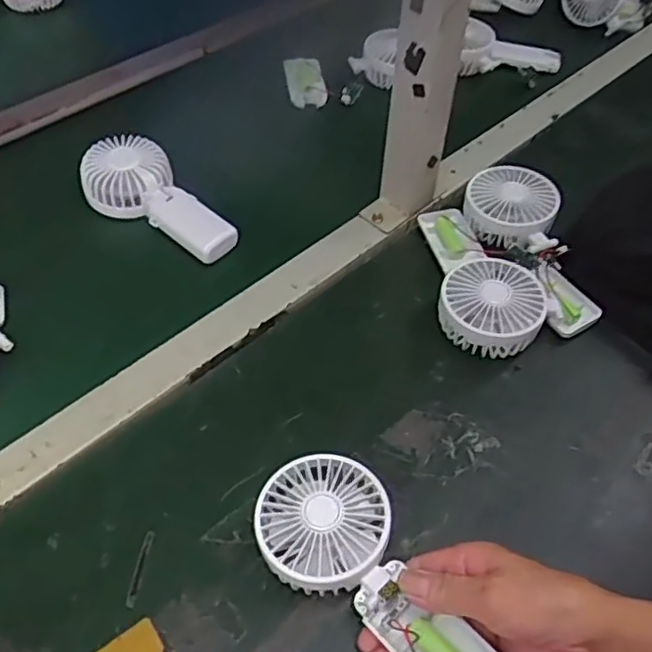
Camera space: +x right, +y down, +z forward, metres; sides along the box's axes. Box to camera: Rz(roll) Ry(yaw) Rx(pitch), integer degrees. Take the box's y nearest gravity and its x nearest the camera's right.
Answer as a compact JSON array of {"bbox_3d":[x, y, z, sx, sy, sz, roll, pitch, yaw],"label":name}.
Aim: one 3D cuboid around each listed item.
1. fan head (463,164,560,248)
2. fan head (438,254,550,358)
[{"bbox_3d":[0.180,-0.119,0.645,0.084,0.040,0.079,1,51,-1],"label":"fan head"},{"bbox_3d":[0.142,-0.015,0.566,0.085,0.048,0.080,1,51,-1],"label":"fan head"}]

